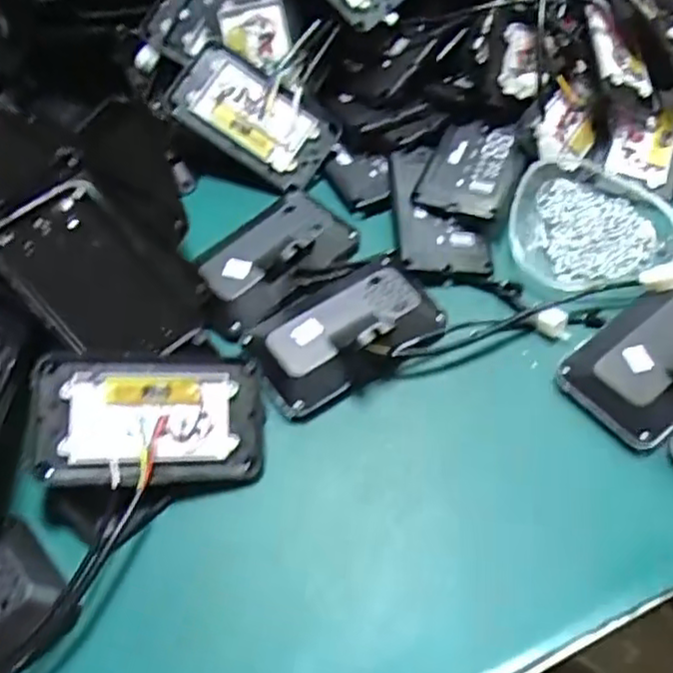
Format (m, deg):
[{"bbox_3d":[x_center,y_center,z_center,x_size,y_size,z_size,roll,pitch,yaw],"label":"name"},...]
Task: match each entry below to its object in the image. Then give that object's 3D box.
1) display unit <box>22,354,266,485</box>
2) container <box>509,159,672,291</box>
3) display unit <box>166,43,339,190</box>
[{"bbox_3d":[-0.133,0.060,0.496,0.163,0.020,0.093,1,76,-17],"label":"display unit"},{"bbox_3d":[0.232,-0.105,0.626,0.145,0.035,0.146,-1,56,1],"label":"container"},{"bbox_3d":[-0.085,-0.217,0.678,0.161,0.034,0.084,35,86,-3],"label":"display unit"}]

